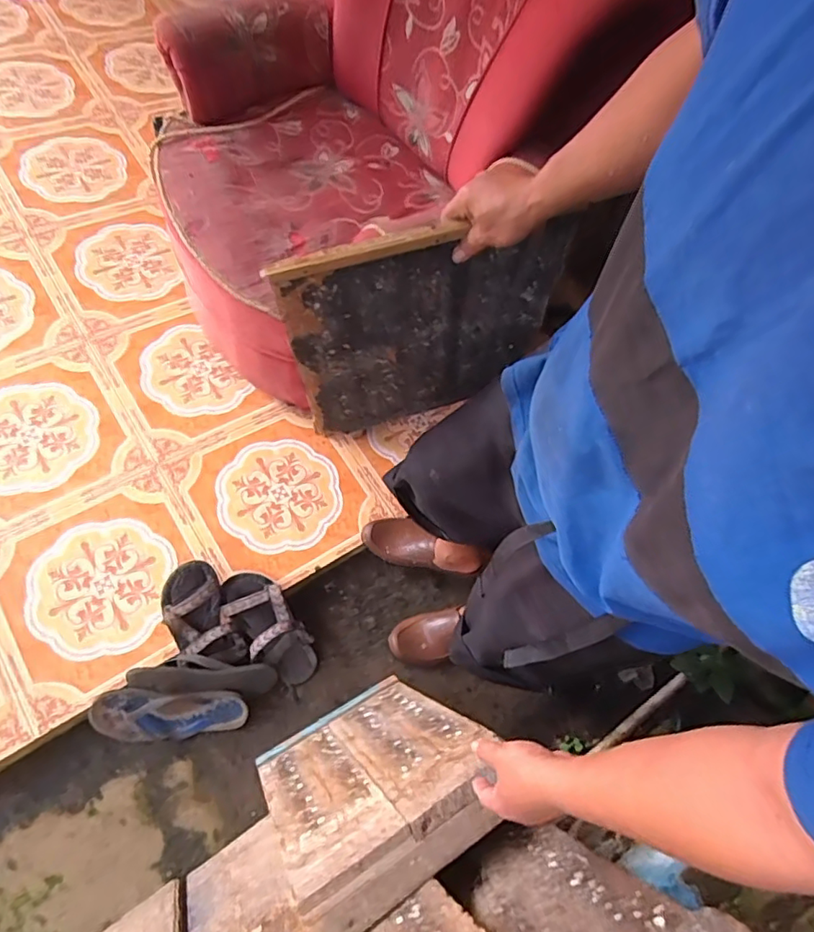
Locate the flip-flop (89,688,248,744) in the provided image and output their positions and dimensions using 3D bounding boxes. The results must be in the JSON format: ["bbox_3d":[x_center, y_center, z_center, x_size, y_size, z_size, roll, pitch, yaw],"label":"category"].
[{"bbox_3d":[-0.457,0.483,1.062,0.272,0.034,0.109,7,106,-18],"label":"flip-flop"}]

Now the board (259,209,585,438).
[{"bbox_3d":[0.029,-0.190,0.815,0.382,0.412,0.018,-16,66,-8],"label":"board"}]

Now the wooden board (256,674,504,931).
[{"bbox_3d":[-0.061,0.495,0.882,0.306,0.490,0.068,-23,89,-23],"label":"wooden board"}]

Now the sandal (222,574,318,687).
[{"bbox_3d":[-0.278,0.340,1.135,0.121,0.073,0.266,-38,98,-16],"label":"sandal"}]

